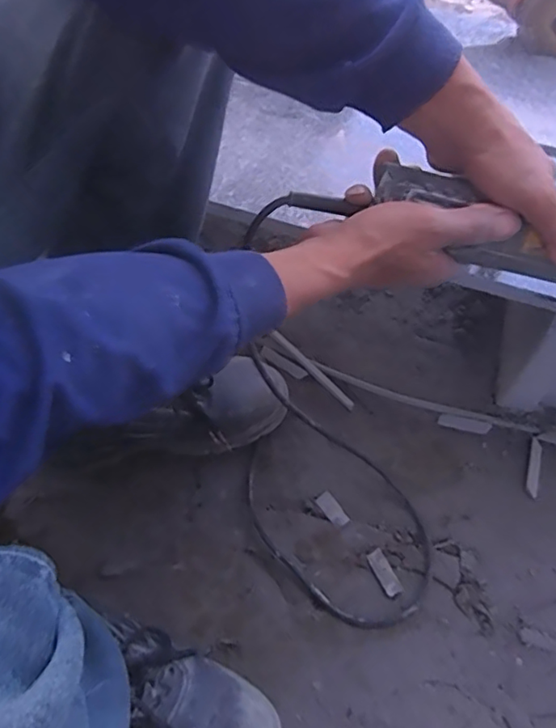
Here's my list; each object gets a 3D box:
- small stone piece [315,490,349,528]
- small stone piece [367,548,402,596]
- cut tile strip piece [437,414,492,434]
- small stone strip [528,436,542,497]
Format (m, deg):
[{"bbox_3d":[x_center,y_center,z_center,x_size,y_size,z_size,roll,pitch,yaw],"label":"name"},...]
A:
[{"bbox_3d":[0.059,0.157,0.607,0.018,0.004,0.040,-31,60,-18],"label":"small stone piece"},{"bbox_3d":[0.107,0.211,0.571,0.017,0.006,0.044,-23,58,-13],"label":"small stone piece"},{"bbox_3d":[0.217,0.070,0.657,0.058,0.006,0.015,15,58,12],"label":"cut tile strip piece"},{"bbox_3d":[0.286,0.114,0.625,0.010,0.006,0.067,15,57,12],"label":"small stone strip"}]

